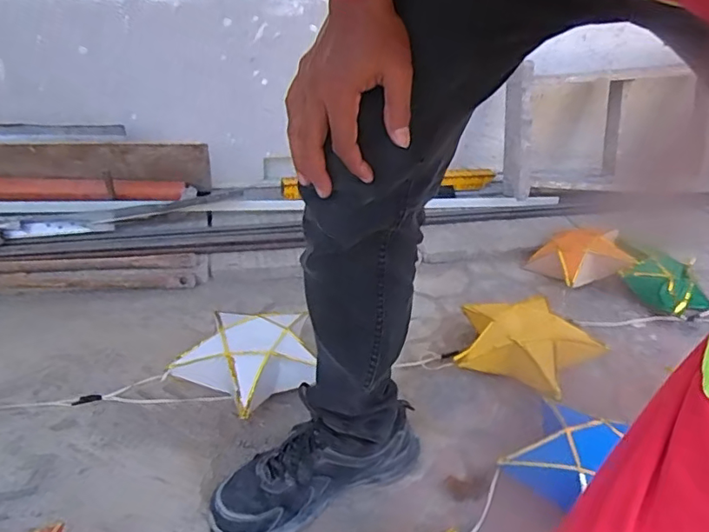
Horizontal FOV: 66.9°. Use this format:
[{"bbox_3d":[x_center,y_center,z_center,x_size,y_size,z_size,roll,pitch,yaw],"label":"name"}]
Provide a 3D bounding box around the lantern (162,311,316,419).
[{"bbox_3d":[-0.161,0.141,0.891,0.230,0.078,0.236,24,37,23],"label":"lantern"}]

